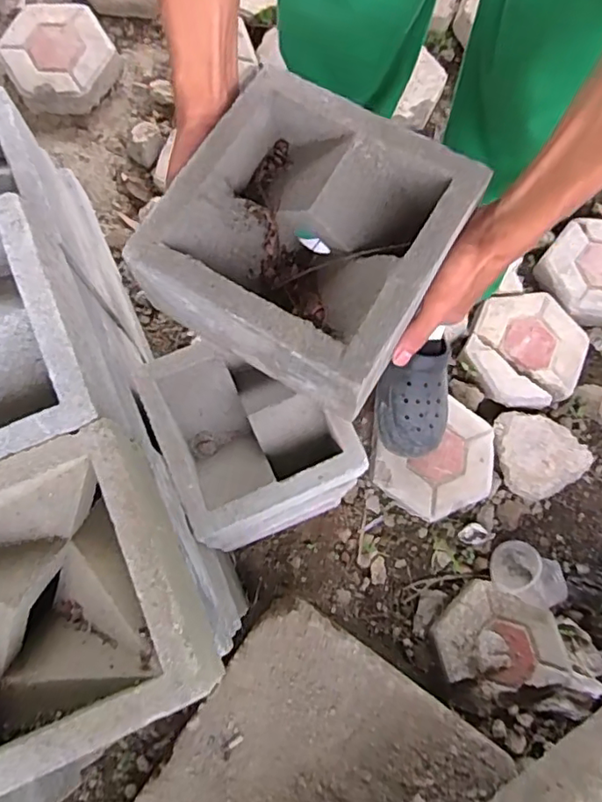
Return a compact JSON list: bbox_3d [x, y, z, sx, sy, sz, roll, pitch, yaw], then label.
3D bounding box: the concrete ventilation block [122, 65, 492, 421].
[{"bbox_3d":[0.004,-0.126,0.447,0.199,0.080,0.196,31,80,5],"label":"concrete ventilation block"}]

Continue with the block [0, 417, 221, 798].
[{"bbox_3d":[-0.184,0.137,0.398,0.208,0.068,0.196,-23,79,-7],"label":"block"}]

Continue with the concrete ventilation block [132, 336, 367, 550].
[{"bbox_3d":[-0.057,0.031,0.639,0.187,0.072,0.221,-25,79,-8],"label":"concrete ventilation block"}]

